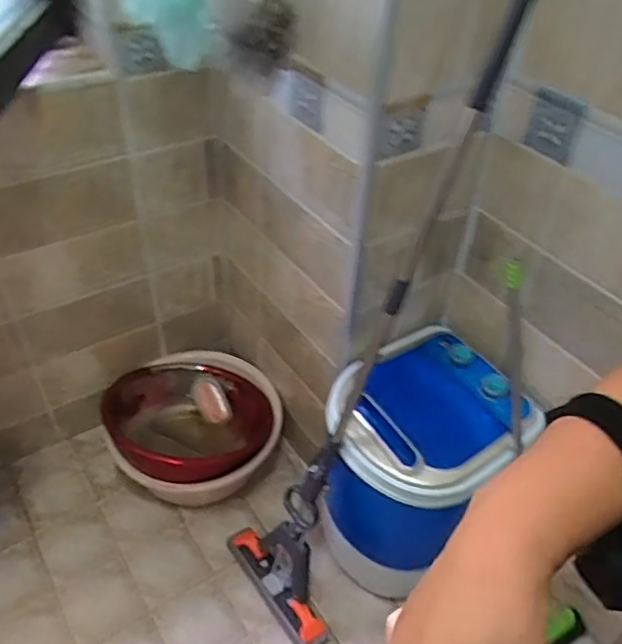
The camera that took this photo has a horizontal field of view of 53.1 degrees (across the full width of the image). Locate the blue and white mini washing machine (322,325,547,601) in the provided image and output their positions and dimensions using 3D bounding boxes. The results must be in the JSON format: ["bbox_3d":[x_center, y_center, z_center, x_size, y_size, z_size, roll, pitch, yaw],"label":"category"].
[{"bbox_3d":[0.193,0.279,1.271,0.350,0.410,0.332,-32,53,-32],"label":"blue and white mini washing machine"}]

